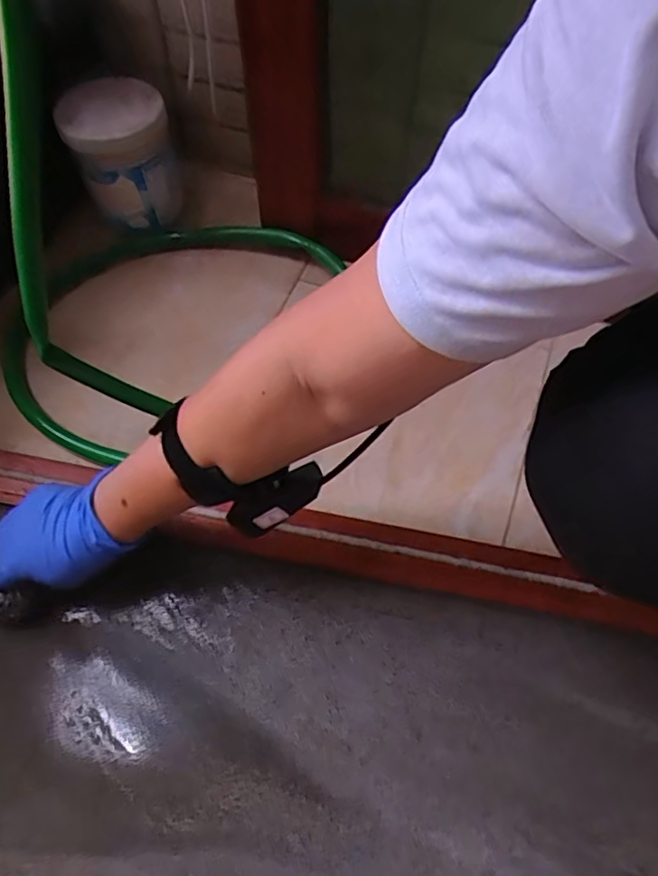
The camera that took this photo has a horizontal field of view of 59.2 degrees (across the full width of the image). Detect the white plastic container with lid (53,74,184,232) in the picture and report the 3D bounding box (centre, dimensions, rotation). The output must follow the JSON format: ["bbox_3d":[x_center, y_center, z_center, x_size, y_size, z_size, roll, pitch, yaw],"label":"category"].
[{"bbox_3d":[-0.246,-0.347,0.709,0.116,0.124,0.125,-16,62,-7],"label":"white plastic container with lid"}]

